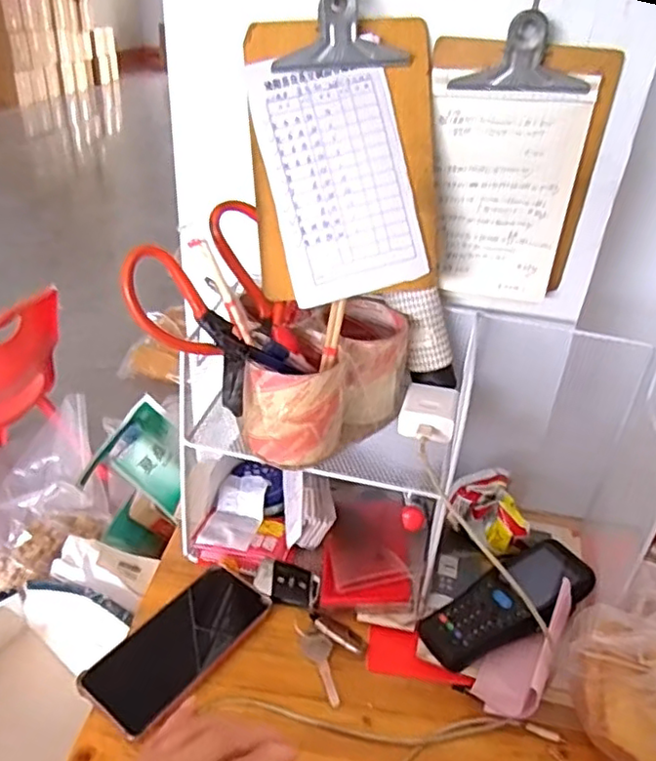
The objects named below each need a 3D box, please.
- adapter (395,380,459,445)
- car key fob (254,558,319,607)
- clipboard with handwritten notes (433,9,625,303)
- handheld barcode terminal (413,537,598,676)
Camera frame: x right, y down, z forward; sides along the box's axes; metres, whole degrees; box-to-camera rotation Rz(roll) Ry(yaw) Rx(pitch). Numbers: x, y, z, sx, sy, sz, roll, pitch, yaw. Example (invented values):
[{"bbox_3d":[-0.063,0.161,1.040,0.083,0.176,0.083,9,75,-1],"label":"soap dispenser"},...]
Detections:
[{"bbox_3d":[0.095,0.029,0.593,0.050,0.024,0.071,11,34,10],"label":"adapter"},{"bbox_3d":[-0.039,0.196,0.608,0.063,0.008,0.037,8,63,19],"label":"car key fob"},{"bbox_3d":[0.154,-0.178,0.536,0.138,0.210,0.029,9,33,7],"label":"clipboard with handwritten notes"},{"bbox_3d":[0.170,0.198,0.572,0.182,0.034,0.068,-20,40,-32],"label":"handheld barcode terminal"}]

